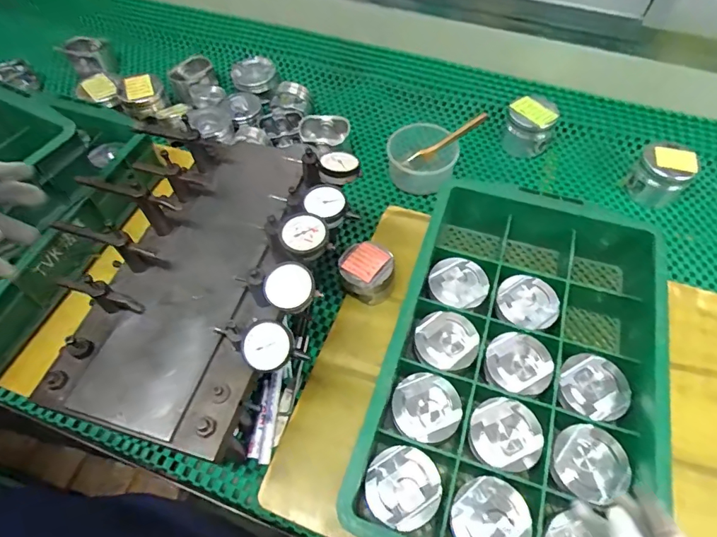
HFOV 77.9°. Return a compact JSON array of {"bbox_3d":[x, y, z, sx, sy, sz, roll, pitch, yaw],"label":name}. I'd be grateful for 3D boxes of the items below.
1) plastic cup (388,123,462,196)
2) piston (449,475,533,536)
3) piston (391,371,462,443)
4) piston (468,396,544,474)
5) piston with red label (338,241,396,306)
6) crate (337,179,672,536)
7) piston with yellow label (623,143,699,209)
[{"bbox_3d":[0.116,-0.212,0.816,0.114,0.064,0.128,5,58,4],"label":"plastic cup"},{"bbox_3d":[0.146,0.279,0.491,0.079,0.047,0.081,0,58,1],"label":"piston"},{"bbox_3d":[0.085,0.180,0.562,0.076,0.056,0.080,0,58,1],"label":"piston"},{"bbox_3d":[0.174,0.204,0.537,0.082,0.044,0.079,-21,60,-12],"label":"piston"},{"bbox_3d":[0.014,0.013,0.691,0.080,0.074,0.077,0,58,1],"label":"piston with red label"},{"bbox_3d":[0.203,0.127,0.577,0.307,0.105,0.499,18,60,12],"label":"crate"},{"bbox_3d":[0.533,-0.164,0.785,0.081,0.081,0.092,-38,65,-21],"label":"piston with yellow label"}]

